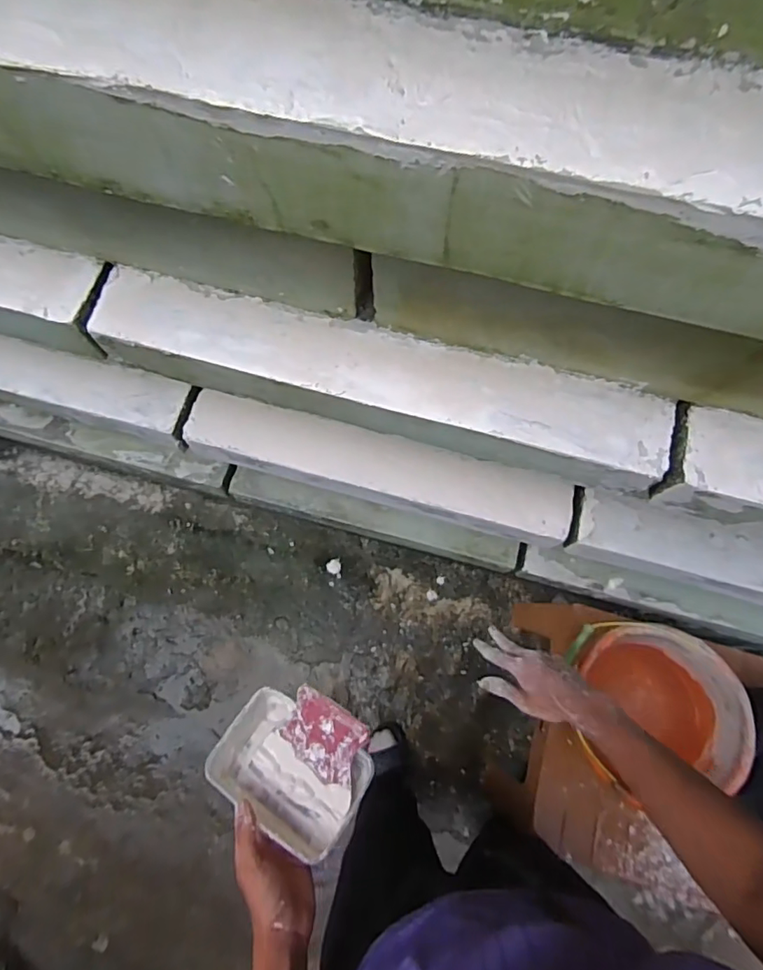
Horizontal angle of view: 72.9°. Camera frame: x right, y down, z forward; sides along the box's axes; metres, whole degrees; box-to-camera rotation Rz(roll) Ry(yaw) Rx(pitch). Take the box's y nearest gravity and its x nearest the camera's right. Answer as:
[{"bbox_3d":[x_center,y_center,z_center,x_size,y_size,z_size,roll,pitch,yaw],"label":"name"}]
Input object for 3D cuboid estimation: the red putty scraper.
[{"bbox_3d":[-0.066,0.283,0.584,0.094,0.007,0.073,23,84,24],"label":"red putty scraper"}]

